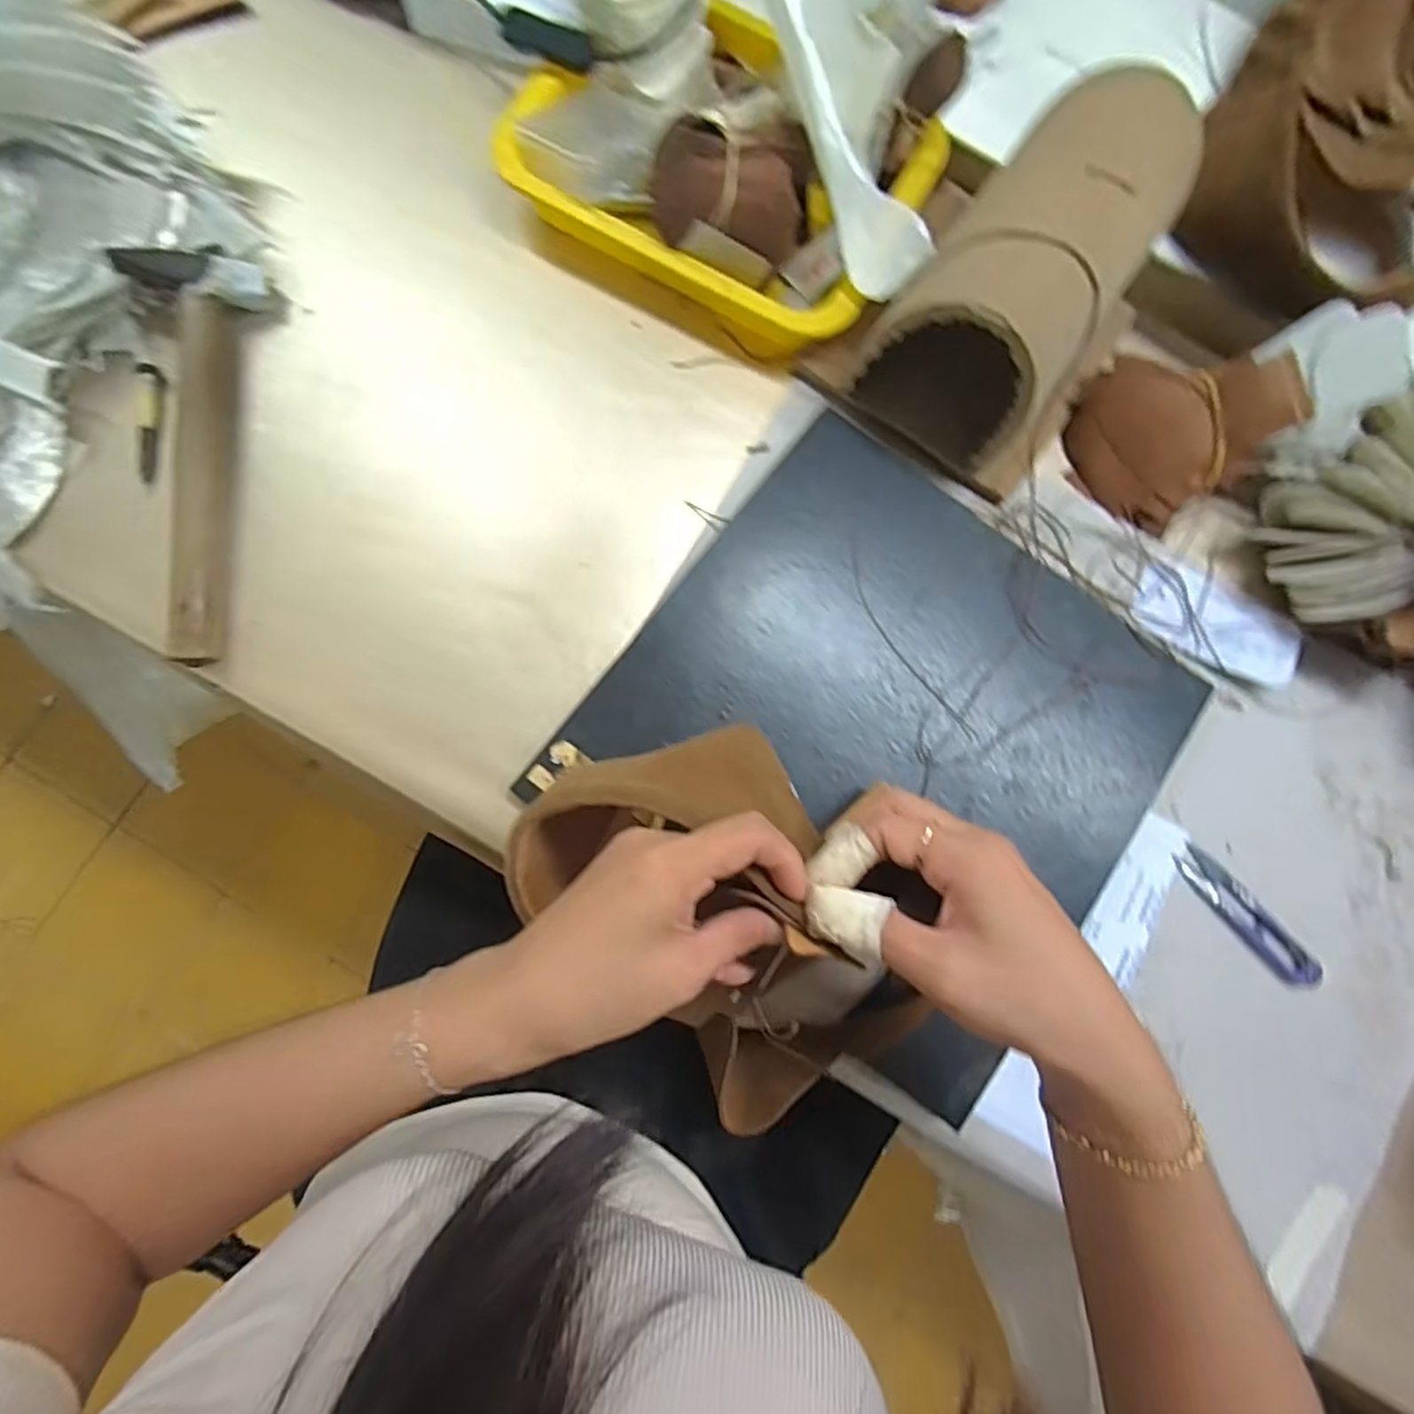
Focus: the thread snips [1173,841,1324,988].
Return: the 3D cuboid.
[{"bbox_3d":[0.328,0.126,0.430,0.027,0.012,0.103,-42,86,-8],"label":"thread snips"}]

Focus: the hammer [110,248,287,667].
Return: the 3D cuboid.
[{"bbox_3d":[-0.327,-0.155,0.441,0.075,0.035,0.255,3,81,-3],"label":"hammer"}]

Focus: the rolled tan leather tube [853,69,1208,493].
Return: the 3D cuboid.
[{"bbox_3d":[0.197,-0.242,0.417,0.128,0.122,0.188,41,81,4],"label":"rolled tan leather tube"}]

